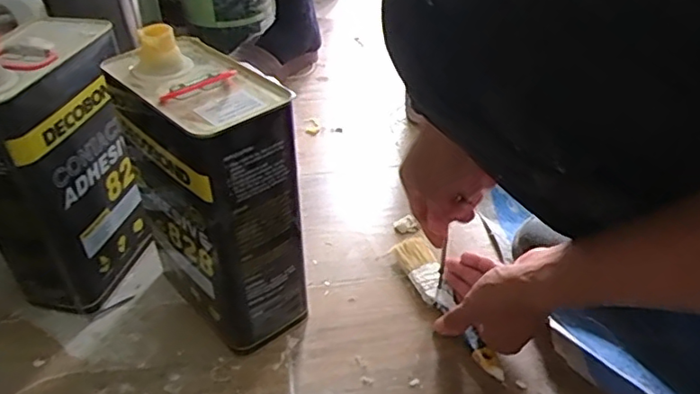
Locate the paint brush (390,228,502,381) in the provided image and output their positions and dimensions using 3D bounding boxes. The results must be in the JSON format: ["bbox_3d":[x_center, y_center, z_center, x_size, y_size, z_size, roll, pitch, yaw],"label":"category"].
[{"bbox_3d":[0.094,0.104,0.572,0.032,0.018,0.185,-16,42,-16],"label":"paint brush"}]

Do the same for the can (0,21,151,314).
[{"bbox_3d":[-0.278,-0.035,0.568,0.091,0.262,0.171,12,42,16],"label":"can"}]

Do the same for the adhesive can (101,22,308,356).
[{"bbox_3d":[-0.128,-0.005,0.533,0.097,0.247,0.193,-28,46,-28],"label":"adhesive can"}]

